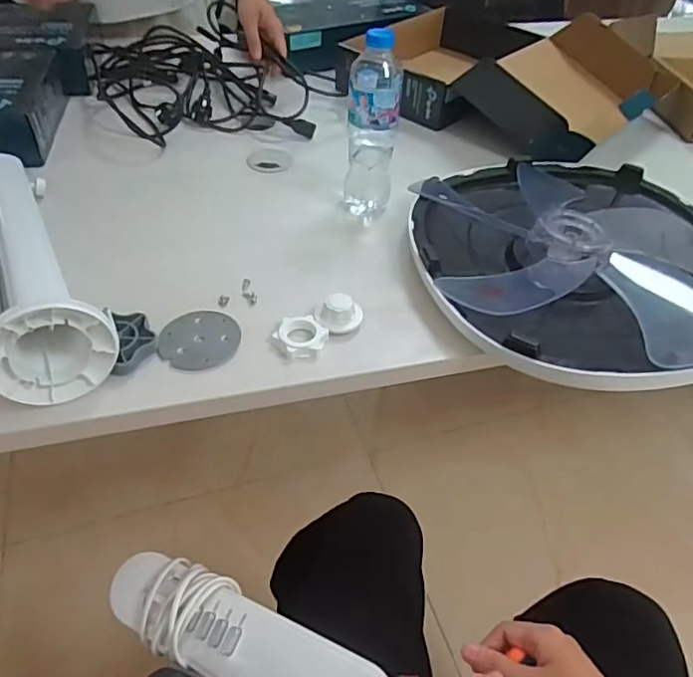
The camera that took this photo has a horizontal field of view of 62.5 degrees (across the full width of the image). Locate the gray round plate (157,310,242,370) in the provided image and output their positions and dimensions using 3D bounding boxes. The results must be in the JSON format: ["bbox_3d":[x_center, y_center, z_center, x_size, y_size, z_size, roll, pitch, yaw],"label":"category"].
[{"bbox_3d":[-0.150,0.000,0.587,0.074,0.007,0.078,2,45,-2],"label":"gray round plate"}]

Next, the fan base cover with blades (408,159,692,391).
[{"bbox_3d":[0.275,-0.102,0.668,0.382,0.074,0.378,-3,46,-7],"label":"fan base cover with blades"}]

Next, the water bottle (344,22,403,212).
[{"bbox_3d":[0.031,-0.260,0.713,0.063,0.212,0.060,7,45,2],"label":"water bottle"}]

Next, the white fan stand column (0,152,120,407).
[{"bbox_3d":[-0.352,-0.107,0.605,0.103,0.091,0.414,-21,51,-23],"label":"white fan stand column"}]

